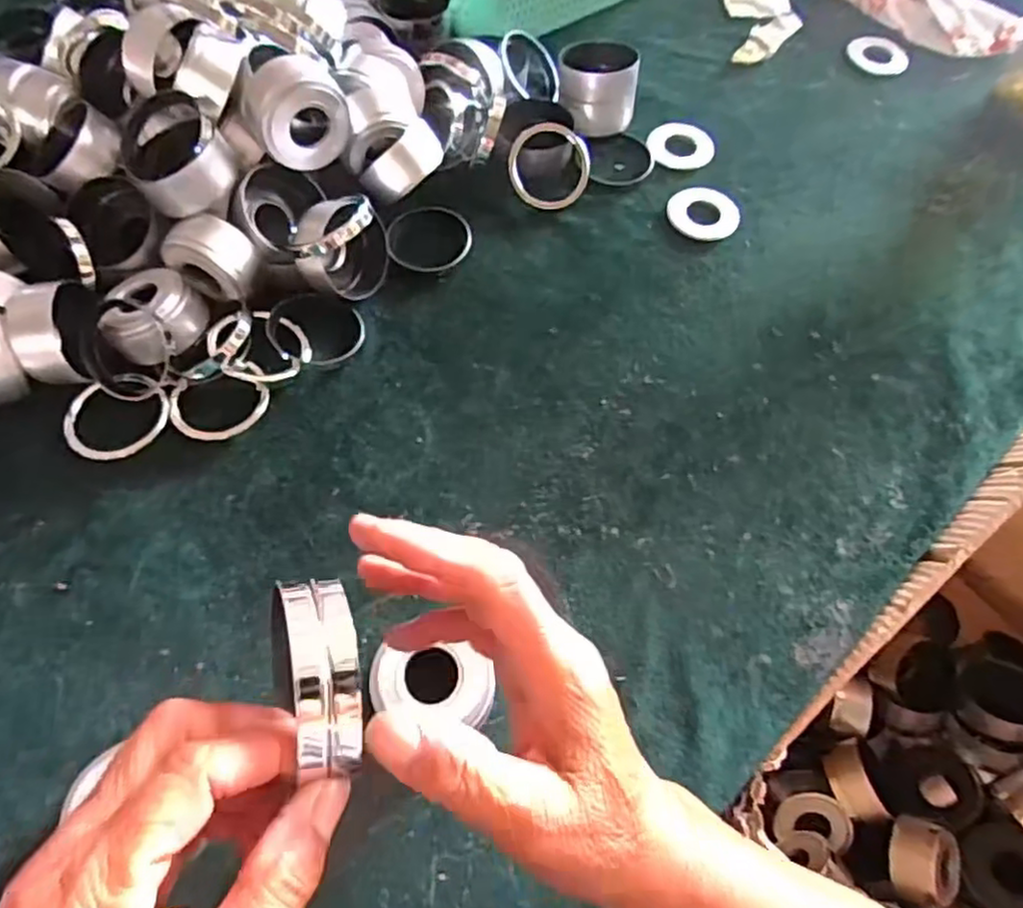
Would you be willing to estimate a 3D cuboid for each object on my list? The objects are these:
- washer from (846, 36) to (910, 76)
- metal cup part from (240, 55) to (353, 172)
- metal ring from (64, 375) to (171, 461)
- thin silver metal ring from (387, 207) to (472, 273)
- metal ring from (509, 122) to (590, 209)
[{"bbox_3d":[0.363,-0.395,0.661,0.058,0.007,0.058,1,64,-2],"label":"washer"},{"bbox_3d":[-0.154,-0.244,0.480,0.069,0.057,0.056,-29,69,-16],"label":"metal cup part"},{"bbox_3d":[-0.270,-0.027,0.456,0.068,0.011,0.055,-33,71,-16],"label":"metal ring"},{"bbox_3d":[-0.065,-0.173,0.534,0.068,0.006,0.060,-15,66,-10],"label":"thin silver metal ring"},{"bbox_3d":[0.032,-0.237,0.550,0.067,0.014,0.065,-3,106,-3],"label":"metal ring"}]

